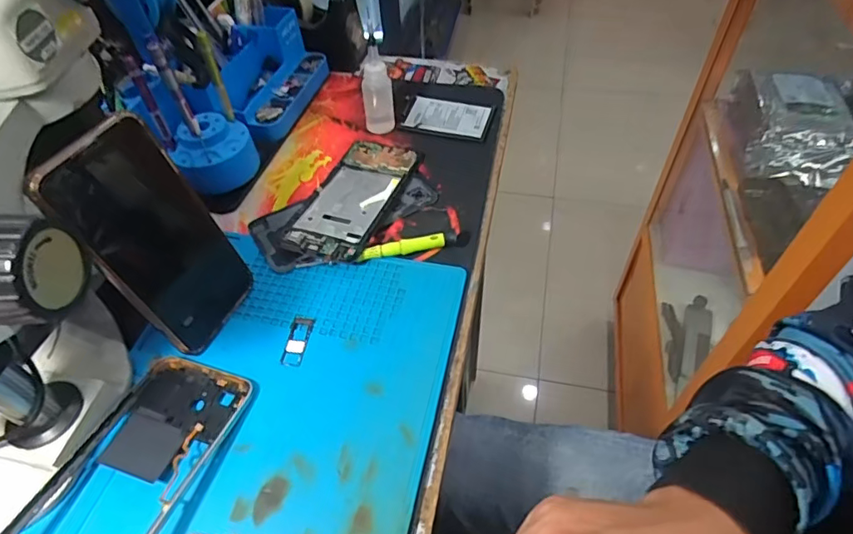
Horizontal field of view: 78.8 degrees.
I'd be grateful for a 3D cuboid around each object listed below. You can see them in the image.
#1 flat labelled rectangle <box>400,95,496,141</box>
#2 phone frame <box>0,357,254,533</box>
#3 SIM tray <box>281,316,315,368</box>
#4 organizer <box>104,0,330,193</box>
[{"bbox_3d":[0.022,-0.164,0.563,0.096,0.009,0.059,10,51,10],"label":"flat labelled rectangle"},{"bbox_3d":[-0.179,0.126,0.311,0.077,0.008,0.166,15,43,12],"label":"phone frame"},{"bbox_3d":[-0.096,0.054,0.384,0.016,0.004,0.042,5,50,7],"label":"SIM tray"},{"bbox_3d":[-0.209,-0.208,0.516,0.135,0.151,0.242,13,52,13],"label":"organizer"}]

